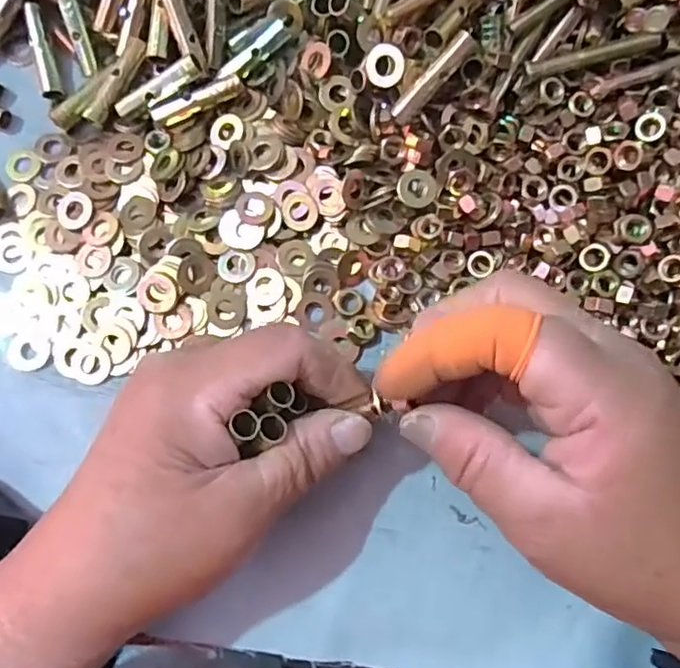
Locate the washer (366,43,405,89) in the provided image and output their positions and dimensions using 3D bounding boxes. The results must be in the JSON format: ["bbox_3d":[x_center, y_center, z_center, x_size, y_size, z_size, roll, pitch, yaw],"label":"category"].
[{"bbox_3d":[0.019,-0.113,0.263,0.016,0.005,0.017,5,113,13],"label":"washer"}]

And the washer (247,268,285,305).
[{"bbox_3d":[-0.032,-0.021,0.271,0.015,0.004,0.017,5,77,1],"label":"washer"}]

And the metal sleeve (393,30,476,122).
[{"bbox_3d":[0.038,-0.106,0.258,0.042,0.005,0.008,-44,80,13],"label":"metal sleeve"}]

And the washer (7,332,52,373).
[{"bbox_3d":[-0.133,0.007,0.265,0.018,0.004,0.017,0,77,-1],"label":"washer"}]

